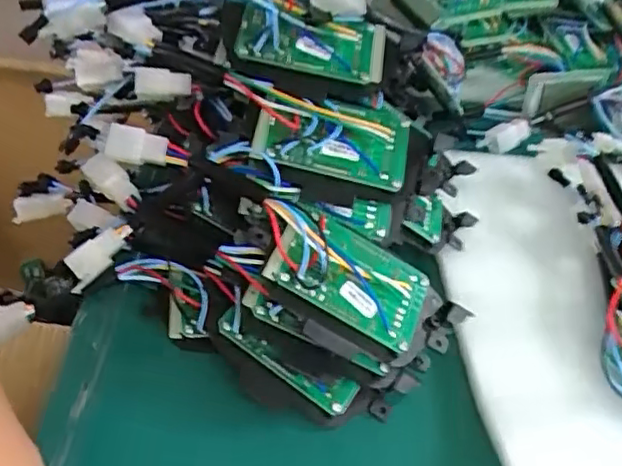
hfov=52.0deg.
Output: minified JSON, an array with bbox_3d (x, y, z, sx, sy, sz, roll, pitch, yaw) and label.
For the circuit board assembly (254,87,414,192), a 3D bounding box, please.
[{"bbox_3d":[0.011,-0.052,0.347,0.083,0.013,0.046,11,77,-5],"label":"circuit board assembly"}]

